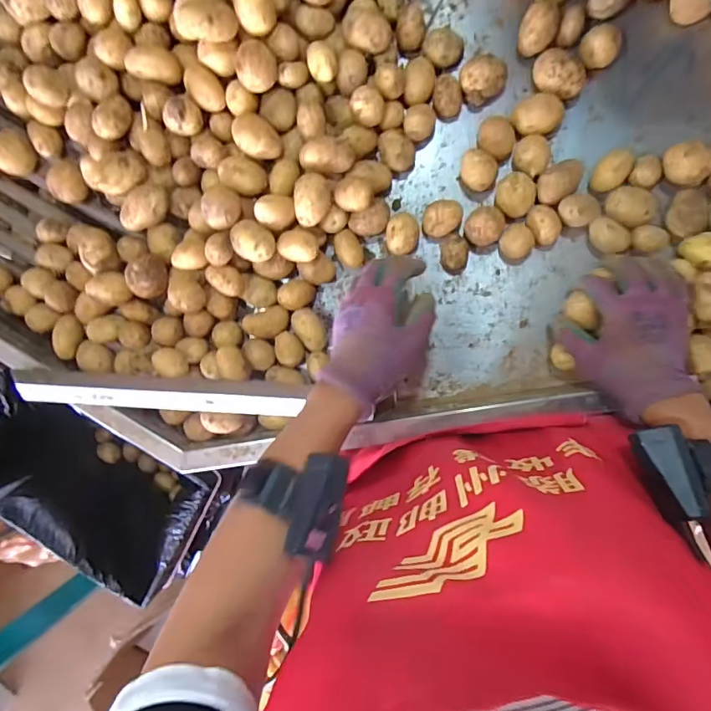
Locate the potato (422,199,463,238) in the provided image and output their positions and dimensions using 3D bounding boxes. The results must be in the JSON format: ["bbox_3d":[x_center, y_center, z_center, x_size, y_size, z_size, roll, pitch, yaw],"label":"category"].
[{"bbox_3d":[0.096,-0.151,0.515,0.045,0.024,0.036,-31,90,9],"label":"potato"}]

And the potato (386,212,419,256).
[{"bbox_3d":[0.052,-0.133,0.518,0.034,0.030,0.042,6,95,7],"label":"potato"}]

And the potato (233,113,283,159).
[{"bbox_3d":[-0.102,-0.226,0.482,0.053,0.024,0.038,40,99,3],"label":"potato"}]

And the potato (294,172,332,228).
[{"bbox_3d":[-0.044,-0.160,0.483,0.035,0.026,0.050,1,95,8],"label":"potato"}]

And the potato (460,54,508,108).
[{"bbox_3d":[0.133,-0.288,0.491,0.040,0.033,0.040,1,95,8],"label":"potato"}]

